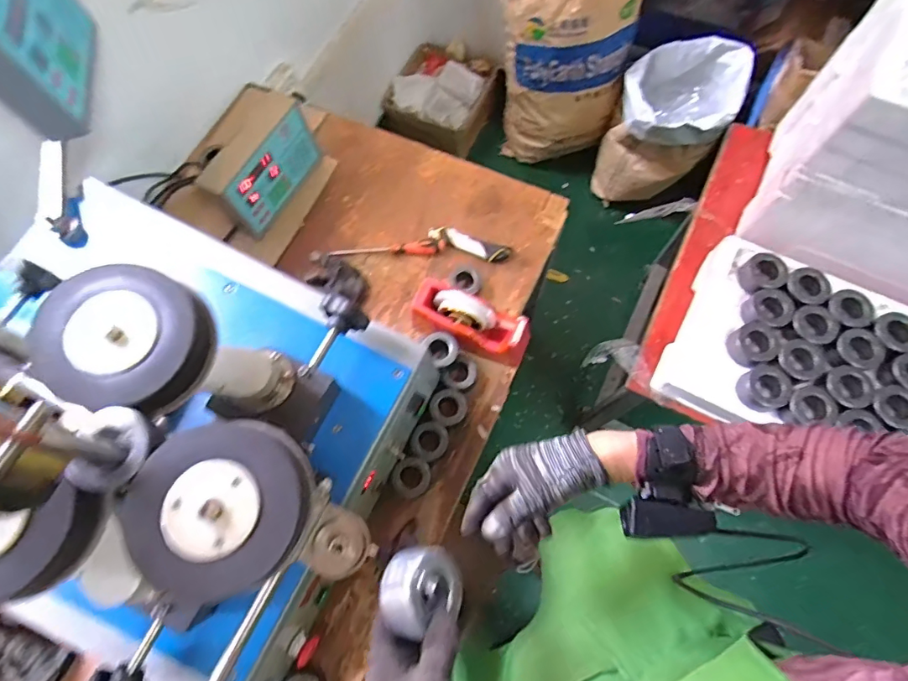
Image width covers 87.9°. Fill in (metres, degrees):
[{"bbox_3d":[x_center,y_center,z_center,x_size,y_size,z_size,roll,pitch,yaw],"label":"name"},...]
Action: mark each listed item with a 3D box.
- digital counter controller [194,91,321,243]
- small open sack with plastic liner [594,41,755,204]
[{"bbox_3d":[-0.357,-0.327,0.884,0.077,0.147,0.224,30,75,12],"label":"digital counter controller"},{"bbox_3d":[0.677,-0.685,1.531,0.316,0.416,0.359,25,74,10],"label":"small open sack with plastic liner"}]

